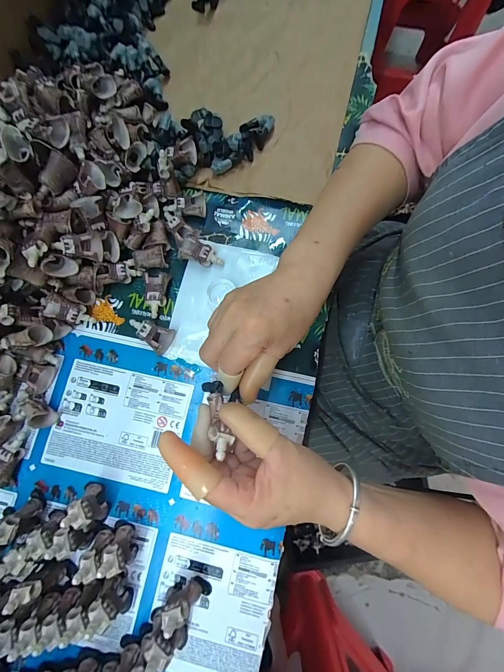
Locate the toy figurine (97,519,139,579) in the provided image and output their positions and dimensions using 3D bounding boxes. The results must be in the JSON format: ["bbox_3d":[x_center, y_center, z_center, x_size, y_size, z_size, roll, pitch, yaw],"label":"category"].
[{"bbox_3d":[-0.118,0.187,0.261,0.018,0.059,0.030,-26,80,-5],"label":"toy figurine"}]

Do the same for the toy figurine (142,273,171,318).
[{"bbox_3d":[-0.106,-0.045,0.327,0.027,0.018,0.047,7,79,2],"label":"toy figurine"}]

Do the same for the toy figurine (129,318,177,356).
[{"bbox_3d":[-0.110,0.000,0.319,0.049,0.017,0.029,18,79,4],"label":"toy figurine"}]

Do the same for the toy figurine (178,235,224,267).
[{"bbox_3d":[-0.056,-0.092,0.334,0.049,0.018,0.025,21,80,4],"label":"toy figurine"}]

